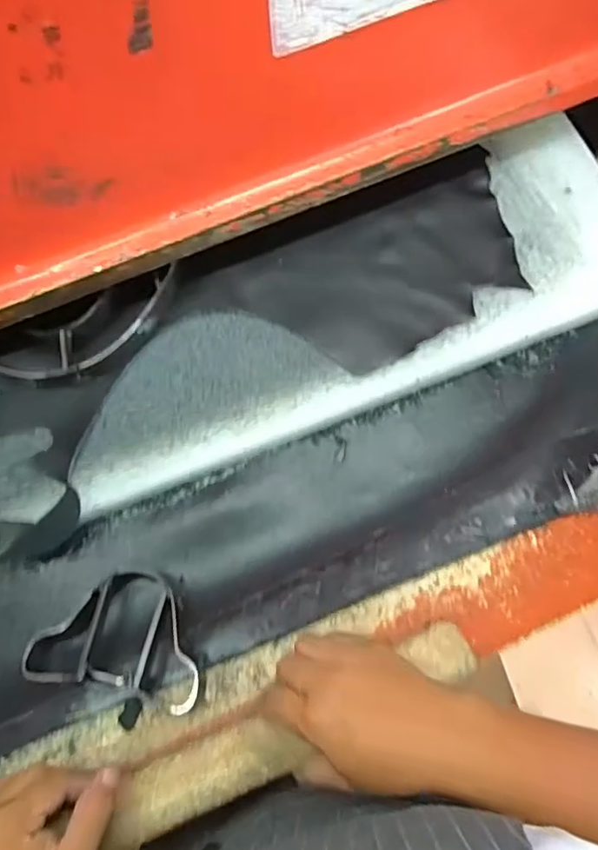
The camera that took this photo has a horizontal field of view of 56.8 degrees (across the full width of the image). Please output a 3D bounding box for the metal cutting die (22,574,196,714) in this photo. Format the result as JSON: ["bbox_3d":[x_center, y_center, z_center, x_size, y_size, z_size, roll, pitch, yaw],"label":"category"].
[{"bbox_3d":[-0.131,0.156,0.417,0.131,0.042,0.083,12,75,5],"label":"metal cutting die"}]

